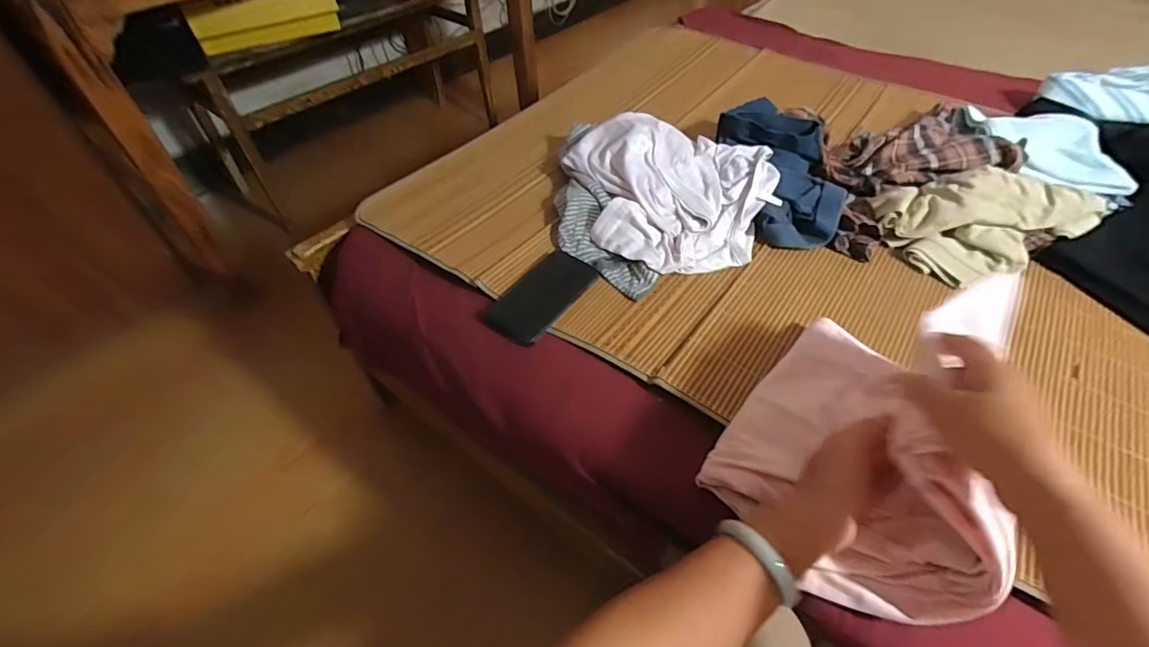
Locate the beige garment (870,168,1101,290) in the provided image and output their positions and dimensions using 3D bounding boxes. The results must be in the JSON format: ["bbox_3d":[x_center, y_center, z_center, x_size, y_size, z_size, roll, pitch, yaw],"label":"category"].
[{"bbox_3d":[0.612,-0.171,0.728,0.306,0.085,0.189,-23,51,-16],"label":"beige garment"}]

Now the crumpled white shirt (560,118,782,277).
[{"bbox_3d":[0.165,-0.219,0.765,0.308,0.083,0.309,-2,48,2],"label":"crumpled white shirt"}]

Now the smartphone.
[{"bbox_3d":[-0.044,-0.039,0.662,0.085,0.009,0.168,27,55,24],"label":"smartphone"}]

